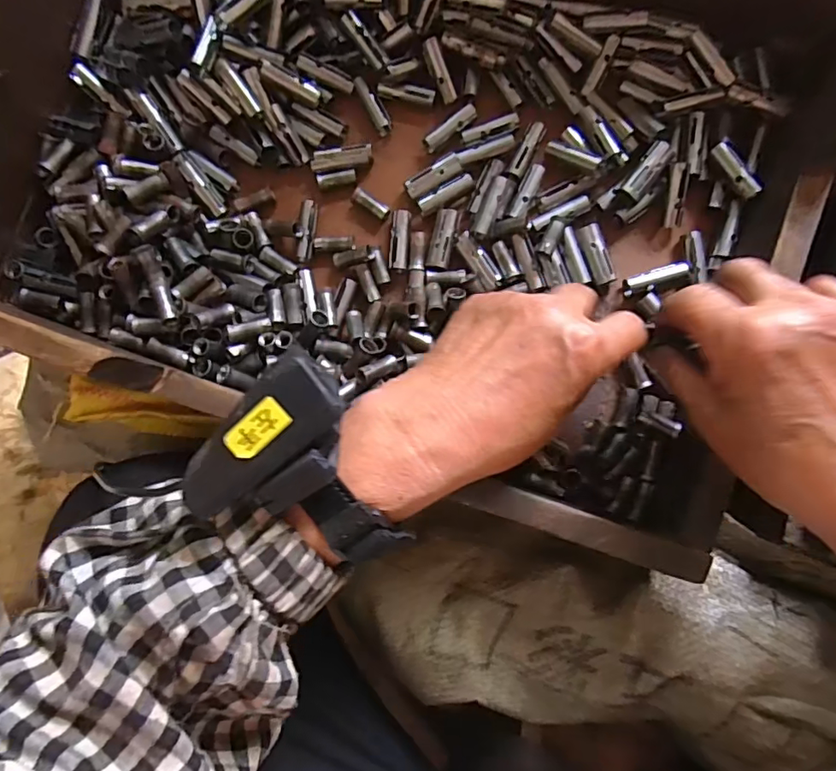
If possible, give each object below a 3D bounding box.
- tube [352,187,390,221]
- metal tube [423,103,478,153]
[{"bbox_3d":[-0.029,-0.114,0.339,0.025,0.006,0.010,34,88,-4],"label":"tube"},{"bbox_3d":[0.021,-0.162,0.339,0.039,0.006,0.009,-35,81,2],"label":"metal tube"}]

